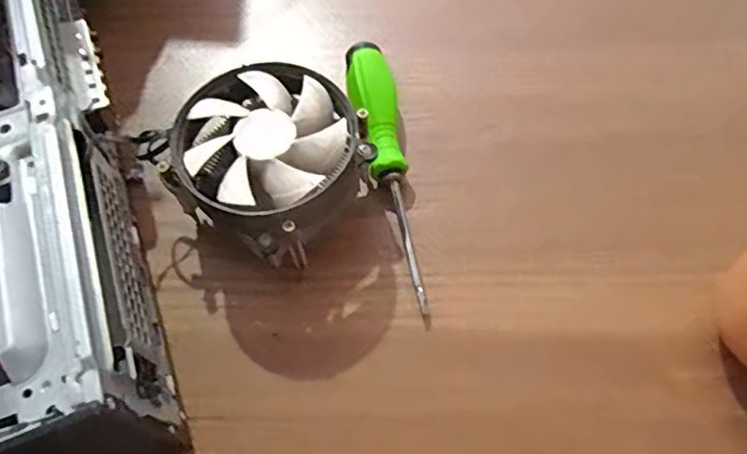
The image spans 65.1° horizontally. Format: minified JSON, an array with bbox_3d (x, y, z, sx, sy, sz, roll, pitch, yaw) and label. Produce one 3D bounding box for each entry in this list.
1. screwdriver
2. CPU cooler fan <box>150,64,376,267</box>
[{"bbox_3d":[0.006,-0.032,0.349,0.028,0.029,0.179,-6,63,-2],"label":"screwdriver"},{"bbox_3d":[-0.055,-0.033,0.329,0.092,0.069,0.090,-1,63,1],"label":"CPU cooler fan"}]

